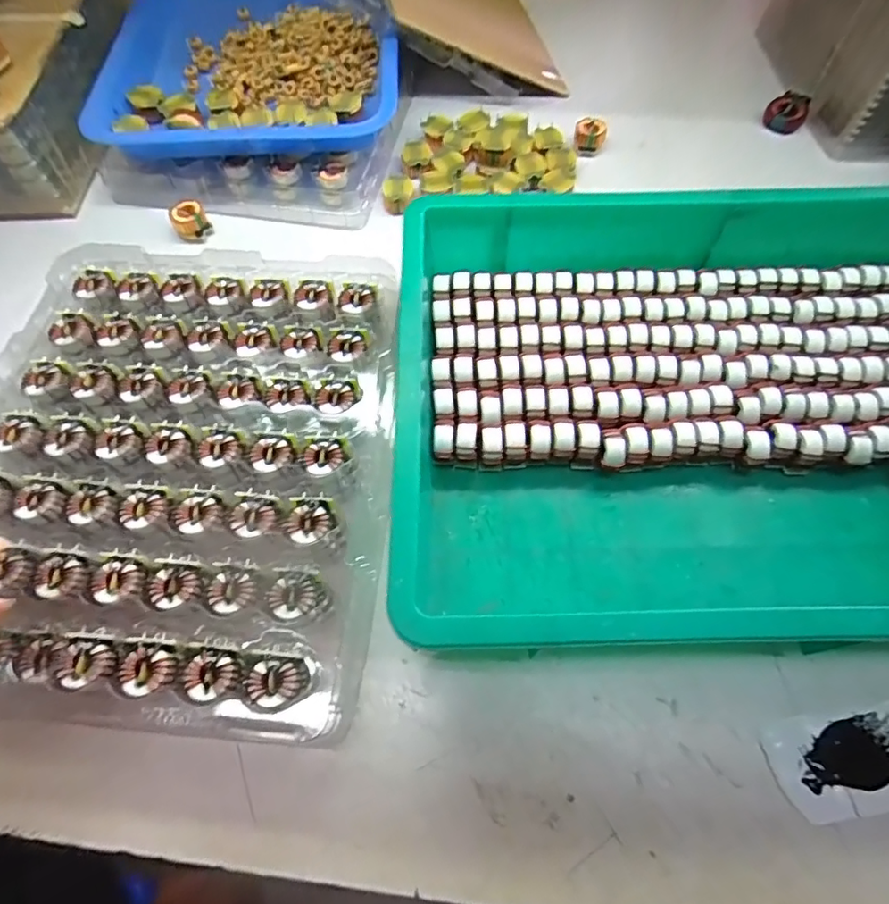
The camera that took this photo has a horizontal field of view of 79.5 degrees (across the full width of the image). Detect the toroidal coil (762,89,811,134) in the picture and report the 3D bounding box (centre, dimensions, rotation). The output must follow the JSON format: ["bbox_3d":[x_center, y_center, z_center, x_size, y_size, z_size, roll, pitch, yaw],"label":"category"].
[{"bbox_3d":[0.322,-0.319,0.504,0.035,0.021,0.032,0,65,1],"label":"toroidal coil"}]

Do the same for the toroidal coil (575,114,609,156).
[{"bbox_3d":[0.134,-0.291,0.493,0.029,0.027,0.023,13,66,7],"label":"toroidal coil"}]

